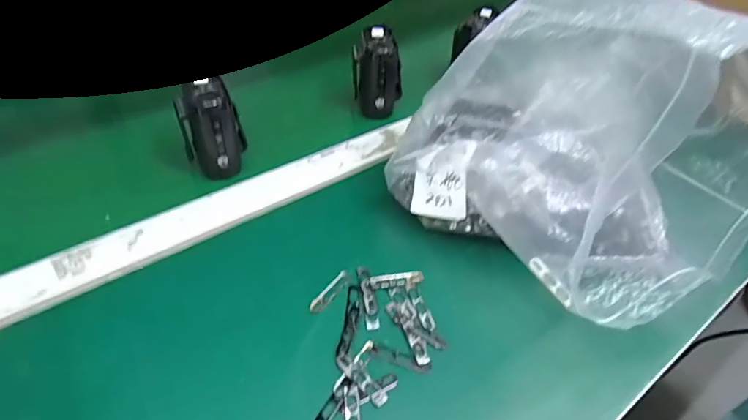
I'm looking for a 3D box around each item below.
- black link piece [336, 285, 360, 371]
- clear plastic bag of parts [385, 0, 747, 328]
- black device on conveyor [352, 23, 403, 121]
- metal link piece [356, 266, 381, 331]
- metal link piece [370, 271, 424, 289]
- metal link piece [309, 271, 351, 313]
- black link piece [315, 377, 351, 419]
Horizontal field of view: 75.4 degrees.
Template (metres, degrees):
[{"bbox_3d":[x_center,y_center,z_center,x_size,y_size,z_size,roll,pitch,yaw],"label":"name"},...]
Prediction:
[{"bbox_3d":[-0.018,0.083,0.352,0.011,0.004,0.069,7,45,1],"label":"black link piece"},{"bbox_3d":[0.170,-0.052,0.372,0.198,0.187,0.245,-31,53,-31],"label":"clear plastic bag of parts"},{"bbox_3d":[0.004,-0.154,0.537,0.054,0.089,0.040,1,45,-5],"label":"black device on conveyor"},{"bbox_3d":[-0.005,0.065,0.372,0.010,0.004,0.058,-4,46,-10],"label":"metal link piece"},{"bbox_3d":[0.019,0.055,0.386,0.043,0.004,0.013,-6,46,-12],"label":"metal link piece"},{"bbox_3d":[-0.033,0.062,0.374,0.011,0.004,0.043,31,50,23],"label":"metal link piece"},{"bbox_3d":[-0.027,0.125,0.308,0.009,0.004,0.043,25,48,18],"label":"black link piece"}]

